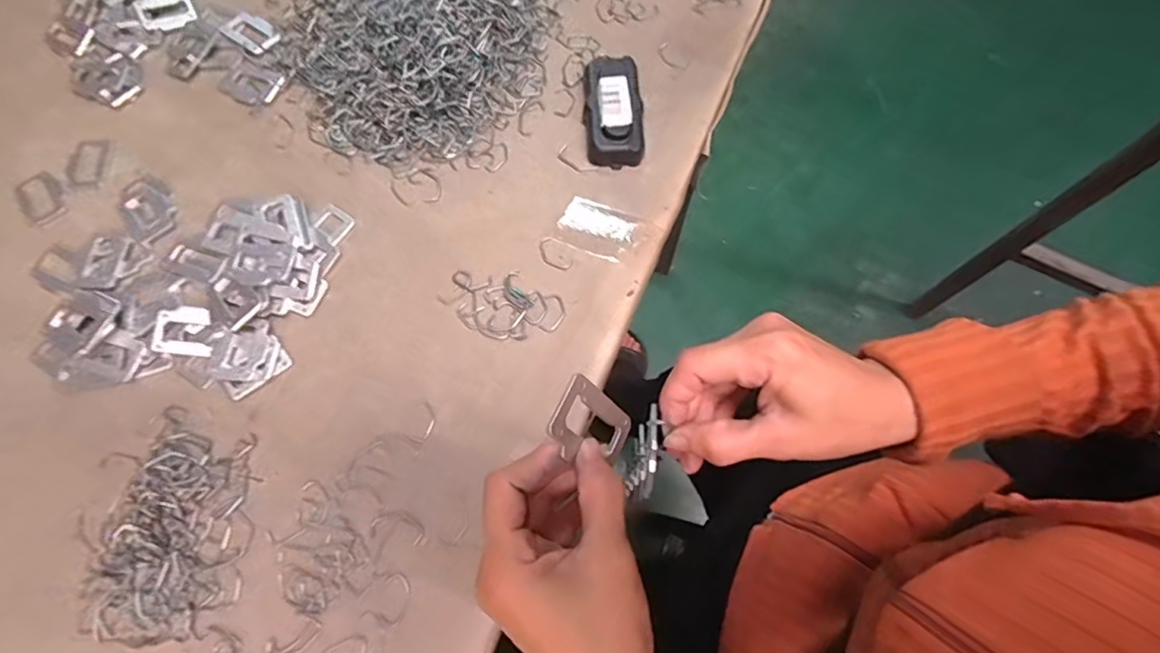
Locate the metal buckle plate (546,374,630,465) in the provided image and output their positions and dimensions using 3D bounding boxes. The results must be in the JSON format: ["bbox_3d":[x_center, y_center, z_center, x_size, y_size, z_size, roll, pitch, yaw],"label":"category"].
[{"bbox_3d":[0.006,0.048,0.269,0.004,0.048,0.033,2,56,49],"label":"metal buckle plate"}]

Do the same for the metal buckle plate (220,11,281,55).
[{"bbox_3d":[-0.327,-0.292,0.550,0.059,0.004,0.034,35,75,14],"label":"metal buckle plate"}]

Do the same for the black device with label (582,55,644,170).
[{"bbox_3d":[0.030,-0.199,0.494,0.050,0.031,0.110,0,70,3],"label":"black device with label"}]

